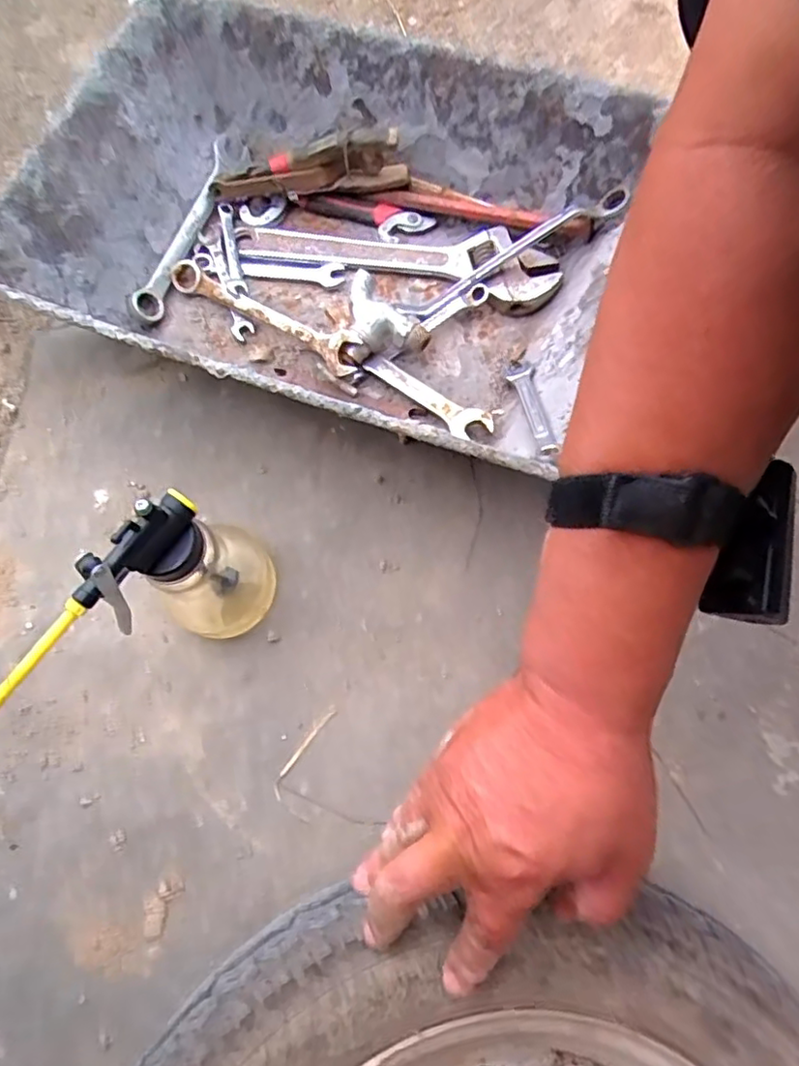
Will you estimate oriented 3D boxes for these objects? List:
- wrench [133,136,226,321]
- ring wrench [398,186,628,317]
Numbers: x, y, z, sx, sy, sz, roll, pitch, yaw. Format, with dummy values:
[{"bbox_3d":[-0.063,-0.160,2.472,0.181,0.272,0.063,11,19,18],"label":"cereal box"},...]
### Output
[{"bbox_3d":[-0.187,-0.270,0.560,0.028,0.012,0.187,33,72,-36],"label":"wrench"},{"bbox_3d":[0.089,-0.226,0.513,0.194,0.022,0.027,-29,73,8],"label":"ring wrench"}]

